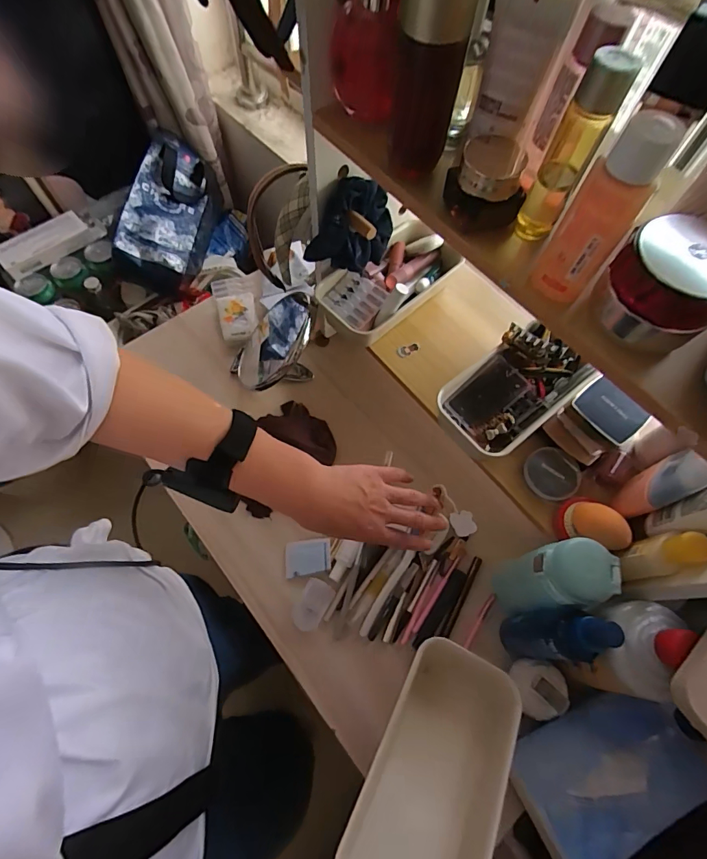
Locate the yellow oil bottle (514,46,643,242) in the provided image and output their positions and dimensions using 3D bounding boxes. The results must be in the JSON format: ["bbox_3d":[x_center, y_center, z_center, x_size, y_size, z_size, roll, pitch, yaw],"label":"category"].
[{"bbox_3d":[0.139,-0.176,0.276,0.027,0.108,0.026,25,68,8],"label":"yellow oil bottle"}]

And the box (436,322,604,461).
[{"bbox_3d":[0.184,-0.046,0.484,0.177,0.052,0.106,-42,74,-18],"label":"box"}]

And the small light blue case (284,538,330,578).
[{"bbox_3d":[-0.056,0.158,0.520,0.055,0.004,0.040,-6,67,-5],"label":"small light blue case"}]

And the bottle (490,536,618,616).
[{"bbox_3d":[0.198,0.153,0.445,0.066,0.175,0.062,-20,69,-11],"label":"bottle"}]

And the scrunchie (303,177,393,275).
[{"bbox_3d":[-0.002,-0.222,0.476,0.044,0.094,0.105,41,71,14],"label":"scrunchie"}]

